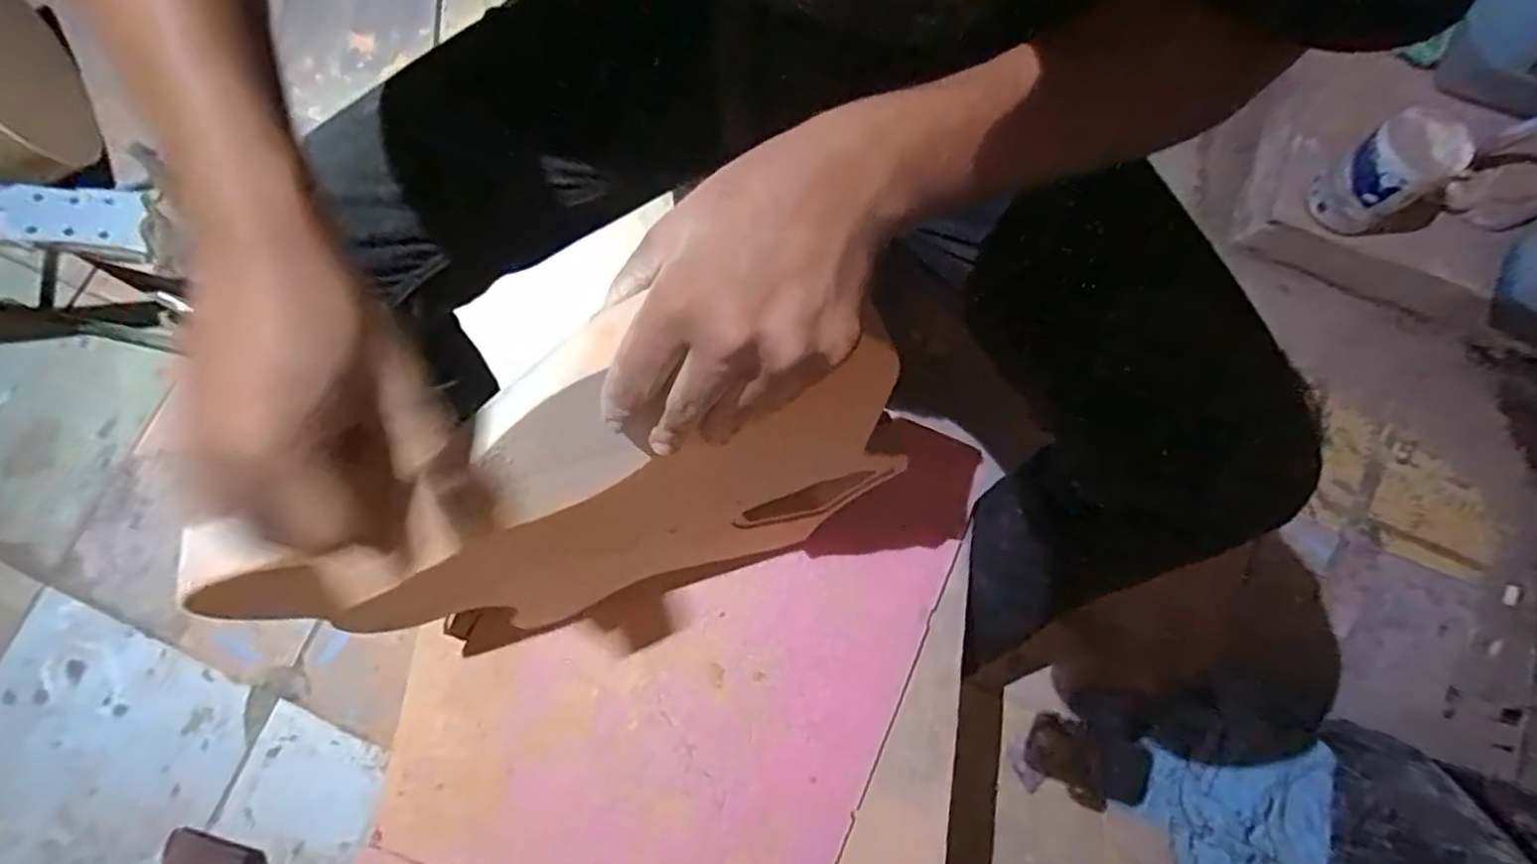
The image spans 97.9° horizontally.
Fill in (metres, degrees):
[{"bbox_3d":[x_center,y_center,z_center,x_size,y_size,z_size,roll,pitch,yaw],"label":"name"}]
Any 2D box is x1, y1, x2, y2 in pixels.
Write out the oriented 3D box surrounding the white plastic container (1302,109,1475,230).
[{"bbox_3d":[0.819,-0.345,0.888,0.104,0.138,0.097,0,77,1],"label":"white plastic container"}]

